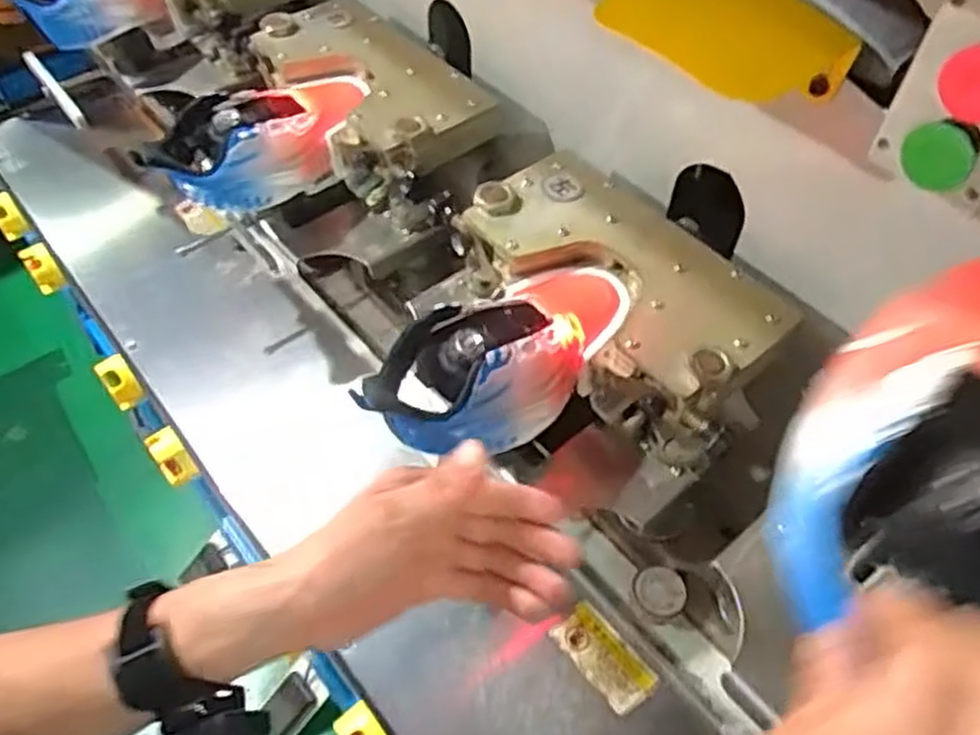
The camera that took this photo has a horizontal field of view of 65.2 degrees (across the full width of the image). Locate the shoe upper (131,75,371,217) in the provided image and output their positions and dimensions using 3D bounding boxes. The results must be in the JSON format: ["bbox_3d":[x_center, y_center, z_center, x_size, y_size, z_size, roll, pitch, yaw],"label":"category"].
[{"bbox_3d":[-0.226,-0.235,0.786,0.251,0.077,0.110,-37,62,-26],"label":"shoe upper"}]

